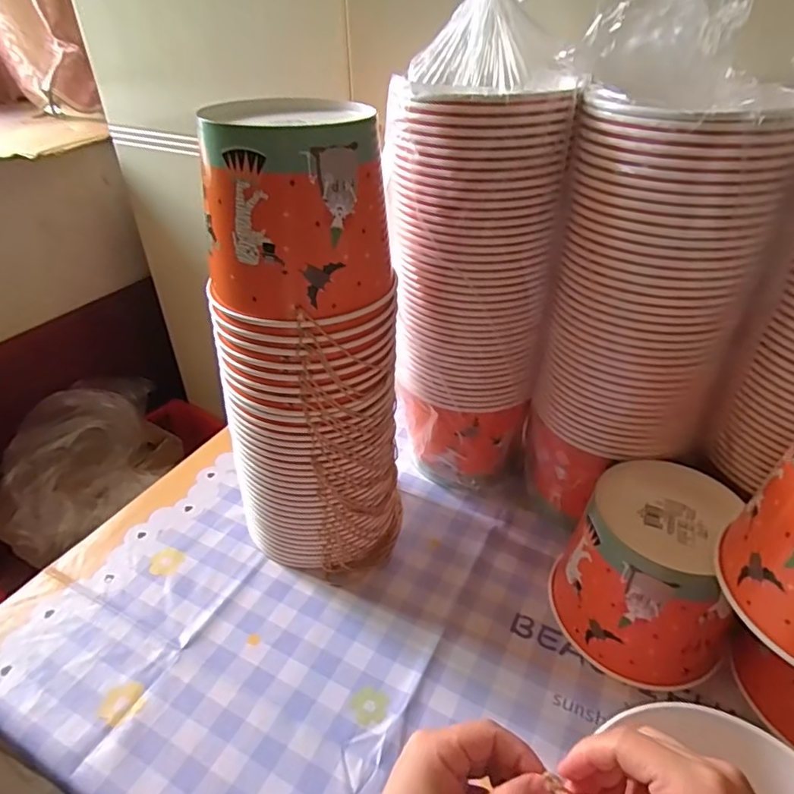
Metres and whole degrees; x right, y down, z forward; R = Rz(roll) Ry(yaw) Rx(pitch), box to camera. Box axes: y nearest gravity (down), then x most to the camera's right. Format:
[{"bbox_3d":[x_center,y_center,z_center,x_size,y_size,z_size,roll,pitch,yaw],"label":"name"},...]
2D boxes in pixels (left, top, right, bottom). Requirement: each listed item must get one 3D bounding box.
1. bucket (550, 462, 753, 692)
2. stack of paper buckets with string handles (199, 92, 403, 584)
[{"bbox_3d":[0.222,0.161,0.494,0.123,0.136,0.128,1,35,-1],"label":"bucket"},{"bbox_3d":[-0.077,-0.026,0.505,0.155,0.415,0.127,-3,35,-7],"label":"stack of paper buckets with string handles"}]

